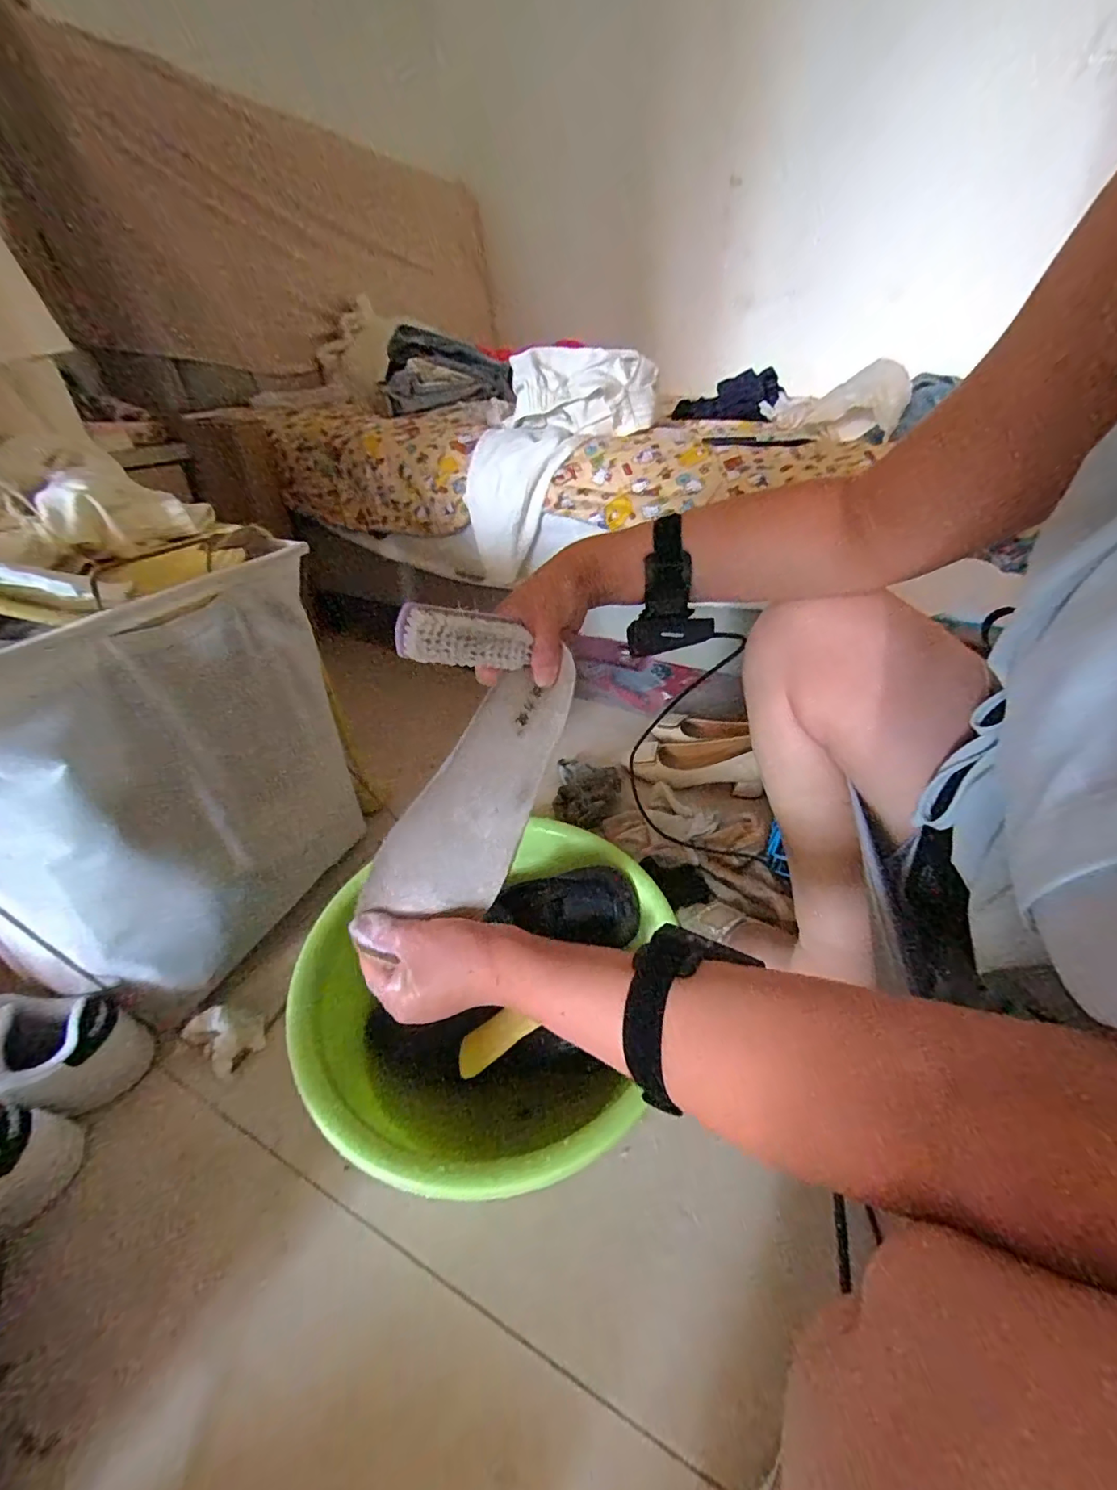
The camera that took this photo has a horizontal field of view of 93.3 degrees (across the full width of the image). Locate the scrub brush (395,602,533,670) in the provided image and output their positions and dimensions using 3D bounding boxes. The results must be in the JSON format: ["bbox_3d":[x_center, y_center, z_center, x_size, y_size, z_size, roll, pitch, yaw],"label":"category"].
[{"bbox_3d":[-0.065,-0.077,0.374,0.092,0.033,0.030,-2,33,-30],"label":"scrub brush"}]

